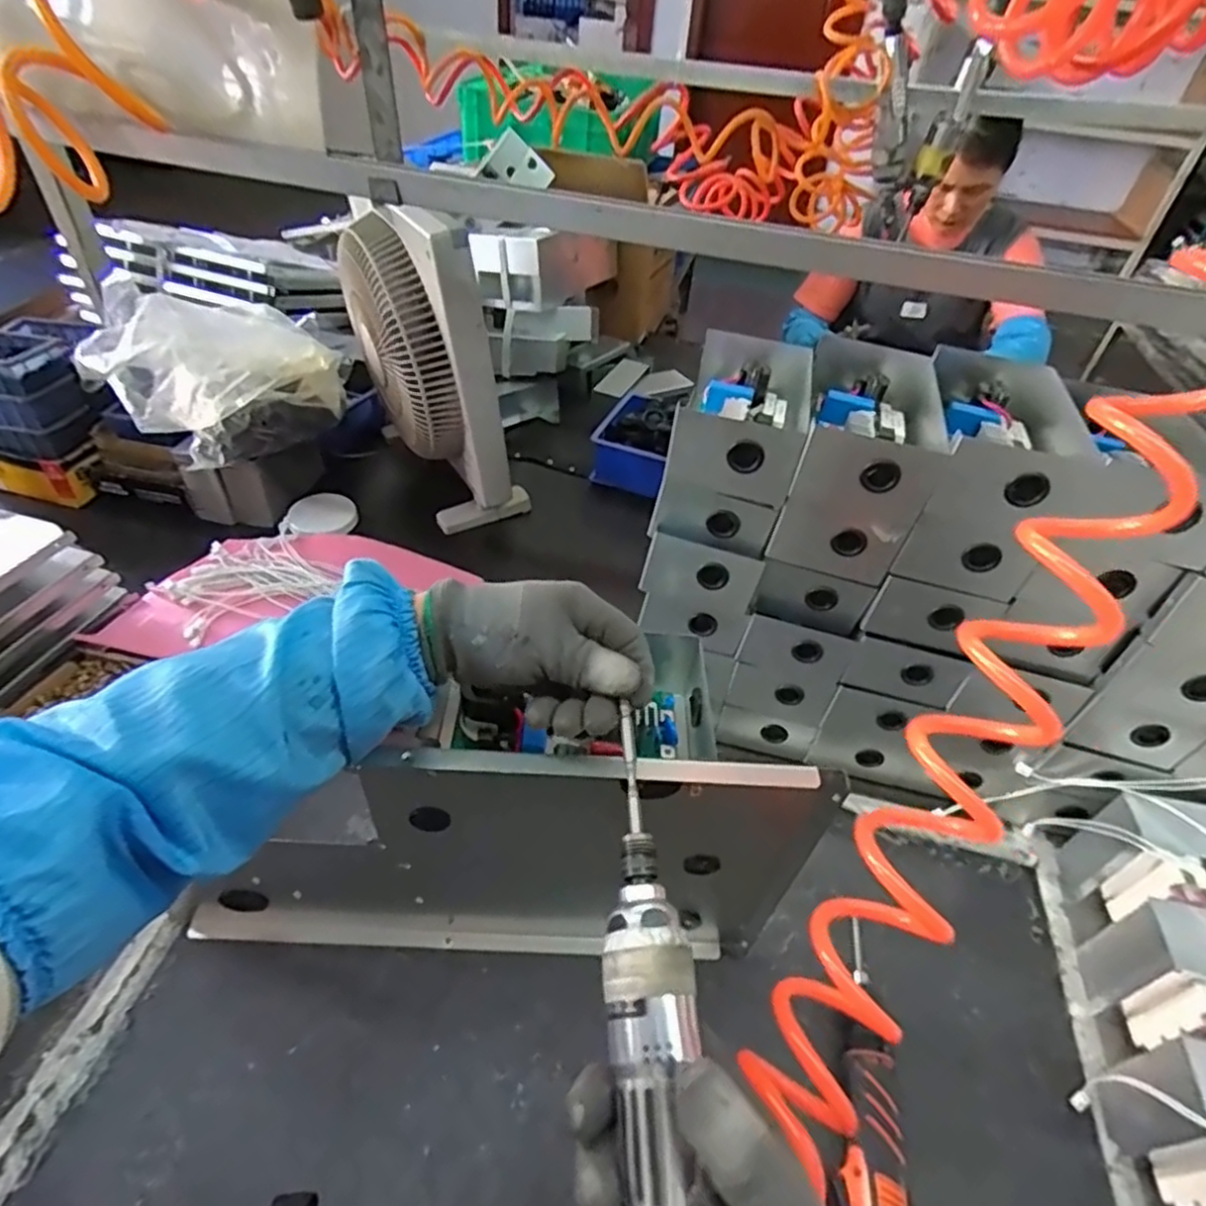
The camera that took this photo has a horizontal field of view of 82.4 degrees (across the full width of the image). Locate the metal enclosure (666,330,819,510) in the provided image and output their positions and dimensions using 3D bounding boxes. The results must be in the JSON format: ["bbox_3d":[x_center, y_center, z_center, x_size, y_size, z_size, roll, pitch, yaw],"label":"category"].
[{"bbox_3d":[0.133,-0.184,0.641,0.102,0.064,0.216,12,44,7],"label":"metal enclosure"}]

